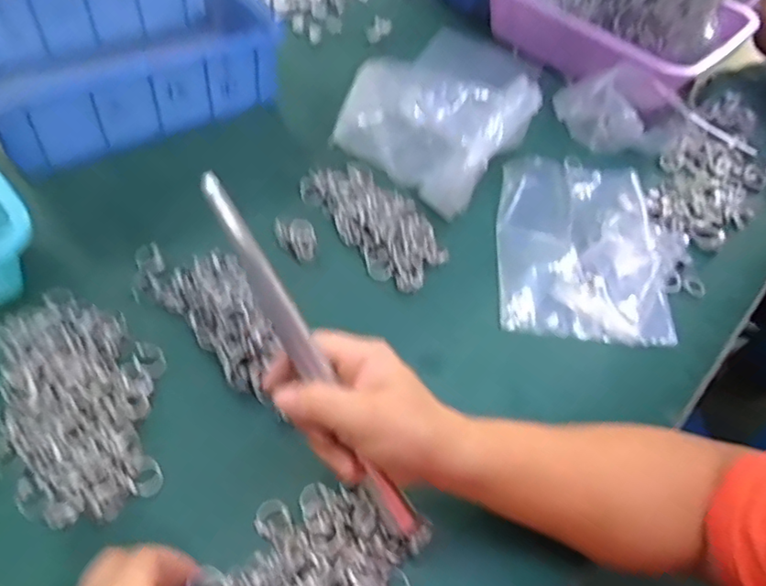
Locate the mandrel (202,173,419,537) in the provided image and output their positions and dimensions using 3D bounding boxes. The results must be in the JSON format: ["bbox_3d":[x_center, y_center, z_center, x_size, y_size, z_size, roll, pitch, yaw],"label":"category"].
[{"bbox_3d":[-0.038,0.045,0.329,0.014,0.015,0.243,-36,107,-29],"label":"mandrel"}]

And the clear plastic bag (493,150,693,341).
[{"bbox_3d":[0.197,-0.048,0.539,0.169,0.034,0.205,7,51,0],"label":"clear plastic bag"}]

